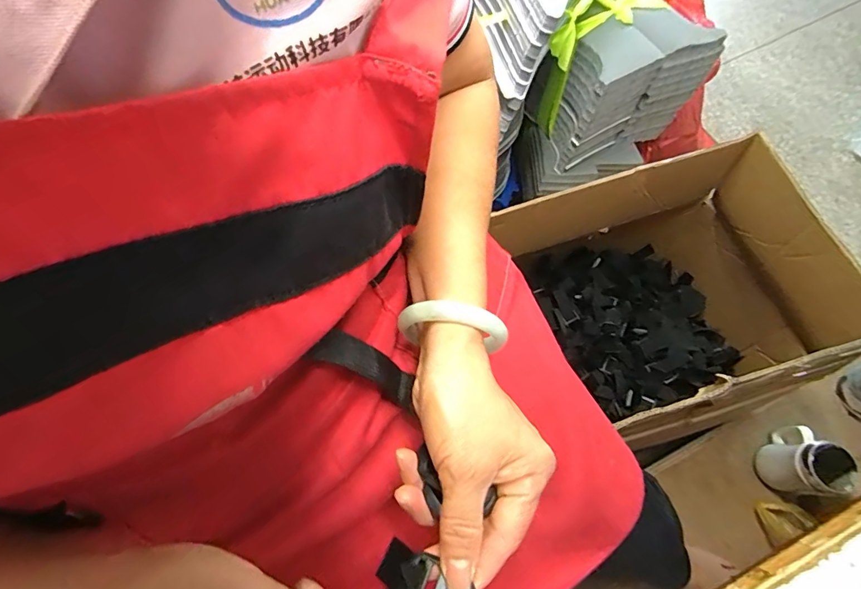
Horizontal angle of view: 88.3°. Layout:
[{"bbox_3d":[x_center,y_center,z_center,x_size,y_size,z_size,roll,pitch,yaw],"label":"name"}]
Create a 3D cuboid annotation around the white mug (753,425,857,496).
[{"bbox_3d":[0.620,0.284,0.749,0.069,0.125,0.097,-26,68,-8],"label":"white mug"}]

